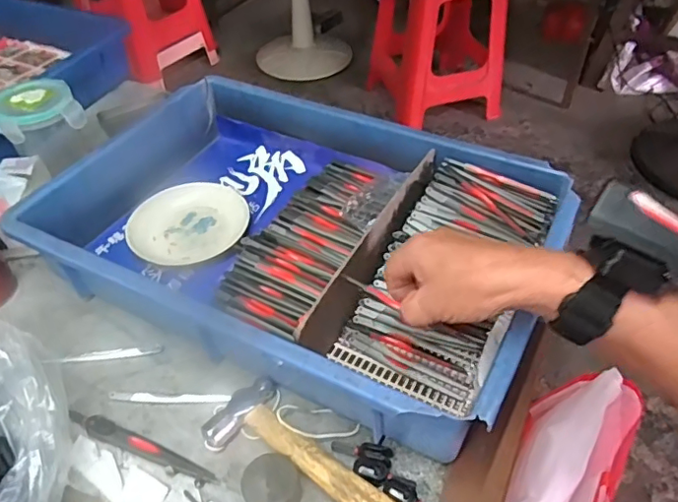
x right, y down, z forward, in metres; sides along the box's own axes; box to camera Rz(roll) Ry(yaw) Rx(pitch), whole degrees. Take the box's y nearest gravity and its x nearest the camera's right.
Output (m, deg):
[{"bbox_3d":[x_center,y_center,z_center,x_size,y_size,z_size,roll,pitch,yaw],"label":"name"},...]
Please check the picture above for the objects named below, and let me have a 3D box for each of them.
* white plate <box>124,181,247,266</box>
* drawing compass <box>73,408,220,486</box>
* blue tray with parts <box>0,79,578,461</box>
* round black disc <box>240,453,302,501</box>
[{"bbox_3d":[-0.153,-0.031,0.566,0.119,0.011,0.107,4,46,3],"label":"white plate"},{"bbox_3d":[-0.145,0.143,0.404,0.120,0.010,0.016,19,49,17],"label":"drawing compass"},{"bbox_3d":[-0.034,-0.023,0.507,0.419,0.088,0.290,22,50,19],"label":"blue tray with parts"},{"bbox_3d":[-0.045,0.160,0.374,0.038,0.017,0.040,-6,46,-6],"label":"round black disc"}]

